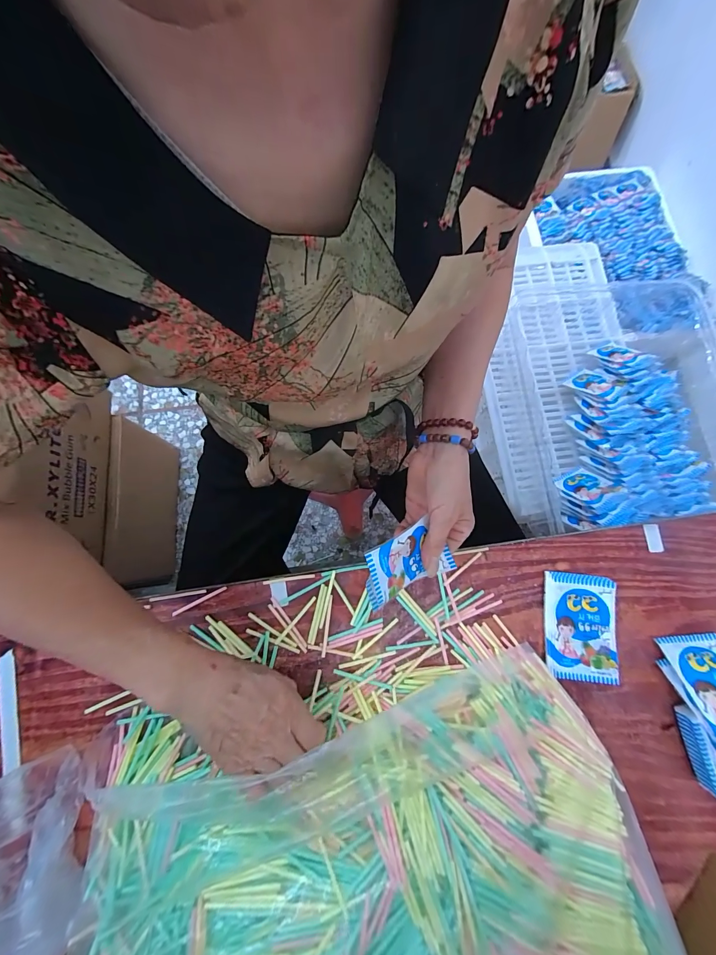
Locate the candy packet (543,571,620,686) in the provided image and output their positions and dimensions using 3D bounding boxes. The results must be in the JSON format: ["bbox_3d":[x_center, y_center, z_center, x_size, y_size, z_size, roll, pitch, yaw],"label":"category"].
[{"bbox_3d":[0.242,0.162,0.371,0.074,0.011,0.108,8,77,0],"label":"candy packet"}]

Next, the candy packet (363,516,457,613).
[{"bbox_3d":[0.048,0.078,0.319,0.100,0.019,0.057,-21,103,-38],"label":"candy packet"}]

